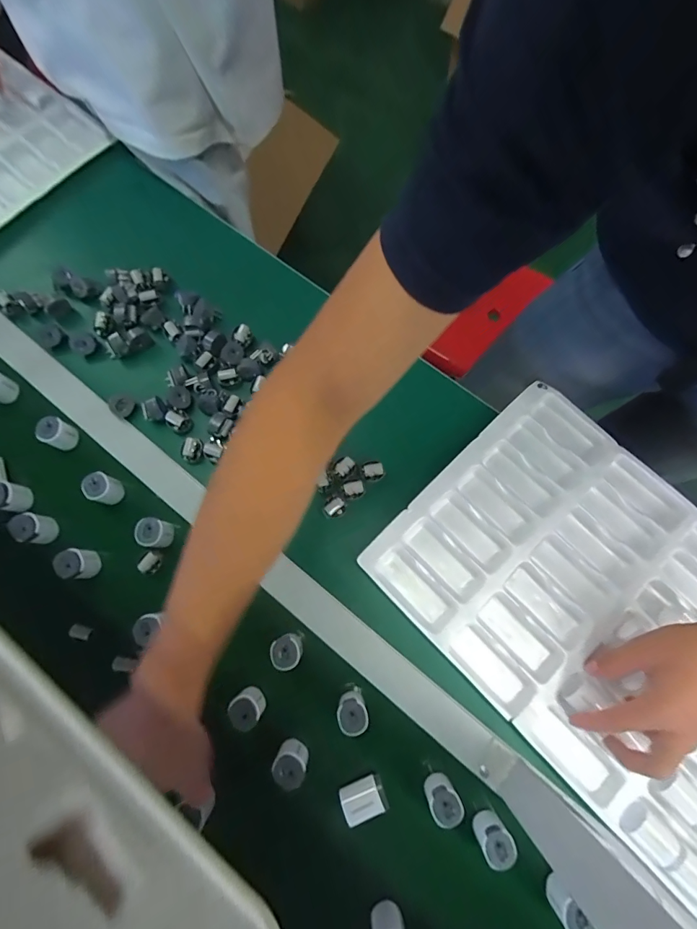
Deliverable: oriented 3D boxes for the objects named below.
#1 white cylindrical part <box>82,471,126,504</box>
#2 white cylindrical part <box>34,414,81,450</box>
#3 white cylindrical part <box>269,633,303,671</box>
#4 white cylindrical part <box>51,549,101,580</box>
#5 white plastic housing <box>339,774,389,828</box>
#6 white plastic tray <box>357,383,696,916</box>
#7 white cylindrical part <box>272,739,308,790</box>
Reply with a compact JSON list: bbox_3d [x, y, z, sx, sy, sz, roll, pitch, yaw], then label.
[{"bbox_3d":[-0.284,0.028,0.492,0.027,0.044,0.032,25,73,7],"label":"white cylindrical part"},{"bbox_3d":[-0.348,-0.036,0.511,0.025,0.047,0.032,30,73,8],"label":"white cylindrical part"},{"bbox_3d":[-0.064,0.197,0.450,0.029,0.051,0.031,0,71,-1],"label":"white cylindrical part"},{"bbox_3d":[-0.297,0.111,0.469,0.029,0.046,0.031,0,71,-1],"label":"white cylindrical part"},{"bbox_3d":[0.014,0.328,0.419,0.042,0.029,0.029,-19,73,-8],"label":"white plastic housing"},{"bbox_3d":[0.278,0.157,0.456,0.310,0.046,0.449,-43,78,-14],"label":"white plastic tray"},{"bbox_3d":[-0.057,0.294,0.417,0.032,0.035,0.030,0,71,-1],"label":"white cylindrical part"}]

